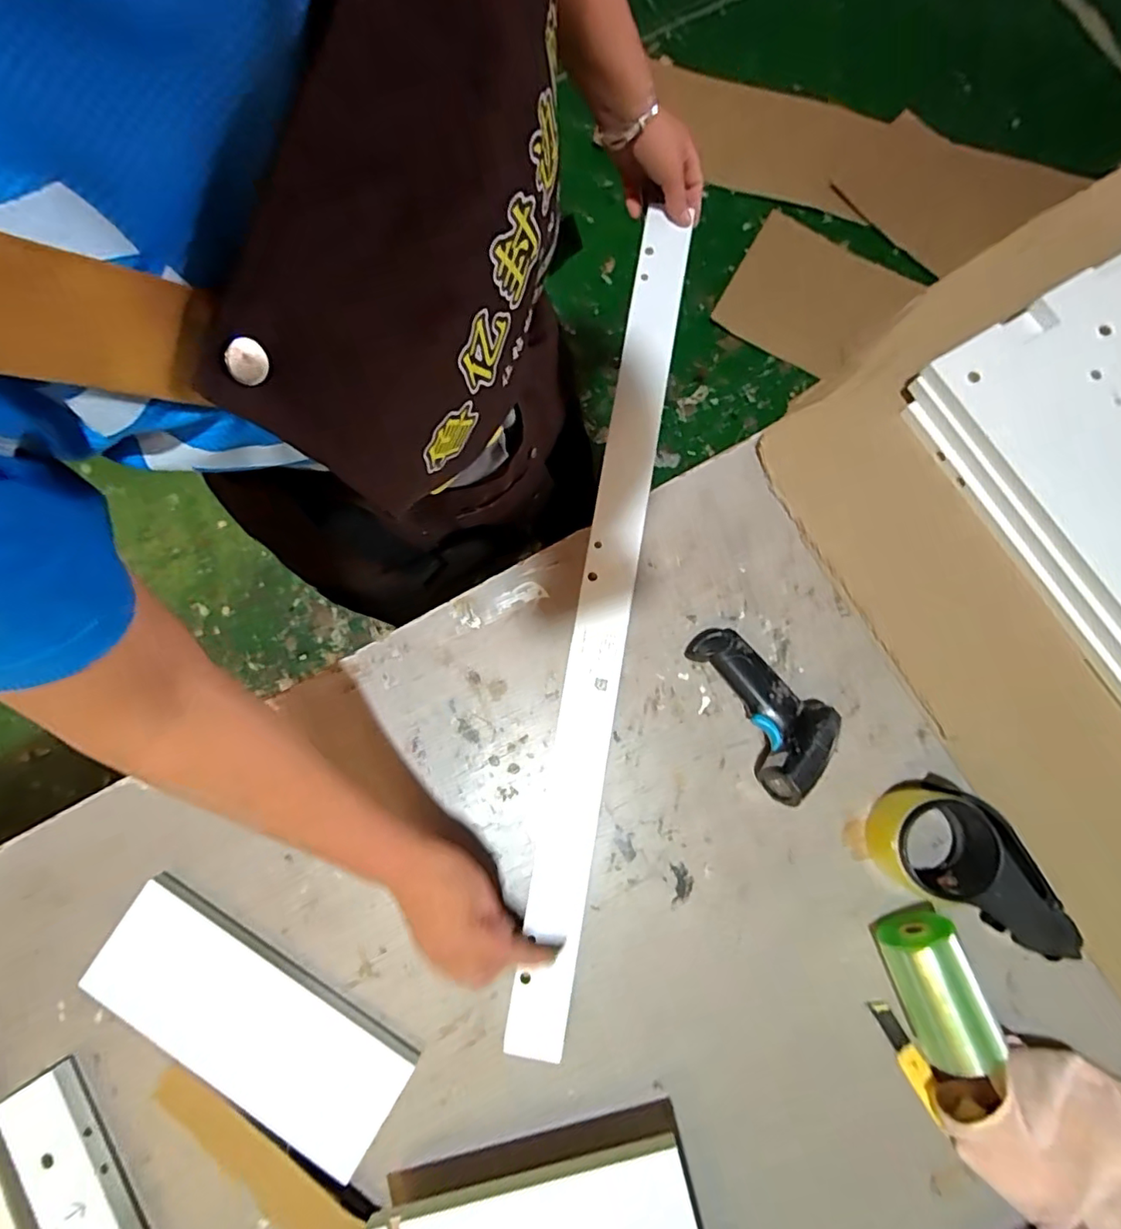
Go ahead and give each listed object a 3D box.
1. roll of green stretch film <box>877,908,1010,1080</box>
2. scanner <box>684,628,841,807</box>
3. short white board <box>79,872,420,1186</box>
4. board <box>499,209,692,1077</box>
[{"bbox_3d":[0.300,0.296,0.451,0.059,0.046,0.105,-17,80,-2],"label":"roll of green stretch film"},{"bbox_3d":[0.188,0.075,0.503,0.083,0.062,0.163,-28,81,-4],"label":"scanner"},{"bbox_3d":[-0.269,0.350,0.488,0.277,0.024,0.106,31,81,6],"label":"short white board"},{"bbox_3d":[0.043,-0.018,0.524,0.046,0.022,0.761,9,82,3],"label":"board"}]

